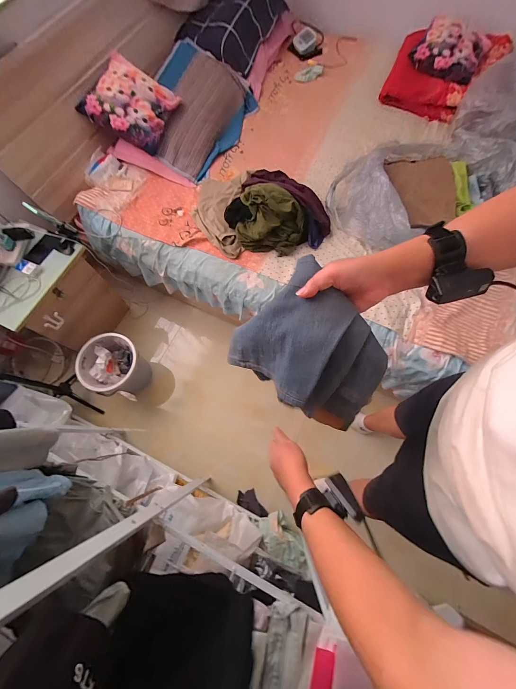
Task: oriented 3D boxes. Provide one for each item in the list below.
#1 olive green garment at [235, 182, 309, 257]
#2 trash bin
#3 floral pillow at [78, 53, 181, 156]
[{"bbox_3d":[0.058,-0.518,1.105,0.299,0.144,0.221,11,72,5],"label":"olive green garment"},{"bbox_3d":[-0.651,0.128,1.303,0.258,0.346,0.247,0,71,1],"label":"trash bin"},{"bbox_3d":[-0.529,-1.025,1.124,0.307,0.065,0.301,23,92,-25],"label":"floral pillow"}]

